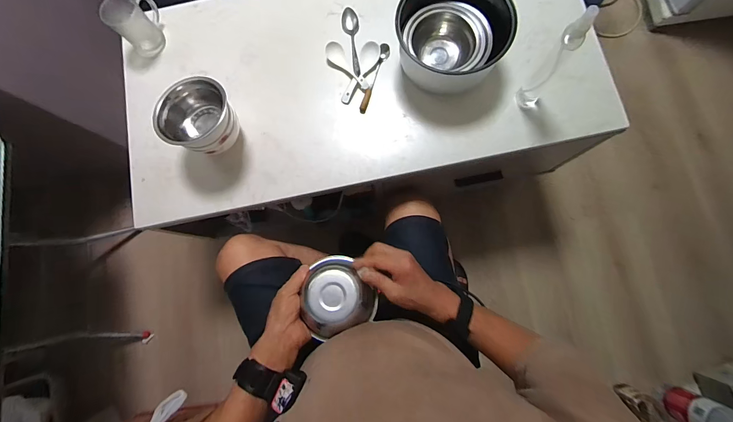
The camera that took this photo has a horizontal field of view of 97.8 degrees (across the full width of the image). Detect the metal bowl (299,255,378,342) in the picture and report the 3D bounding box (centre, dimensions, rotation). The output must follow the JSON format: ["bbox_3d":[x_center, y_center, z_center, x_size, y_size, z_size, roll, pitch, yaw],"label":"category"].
[{"bbox_3d":[-0.046,0.127,0.488,0.106,0.063,0.112,0,85,2],"label":"metal bowl"}]

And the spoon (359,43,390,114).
[{"bbox_3d":[0.018,-0.271,0.656,0.020,0.015,0.149,18,82,6],"label":"spoon"}]

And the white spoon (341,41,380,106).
[{"bbox_3d":[-0.013,-0.281,0.654,0.035,0.022,0.132,27,83,7],"label":"white spoon"}]

